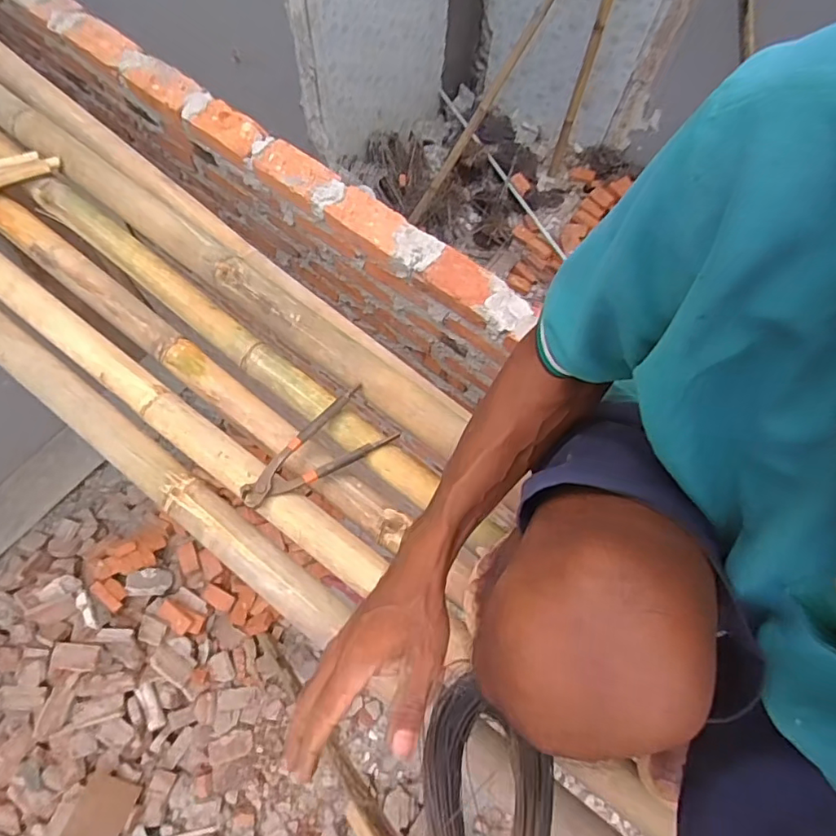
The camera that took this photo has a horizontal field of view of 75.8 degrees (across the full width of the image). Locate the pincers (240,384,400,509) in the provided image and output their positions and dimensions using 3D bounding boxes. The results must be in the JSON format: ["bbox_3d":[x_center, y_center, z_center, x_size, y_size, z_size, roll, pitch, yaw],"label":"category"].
[{"bbox_3d":[-0.141,0.046,0.718,0.210,0.026,0.092,-34,73,-15],"label":"pincers"}]

